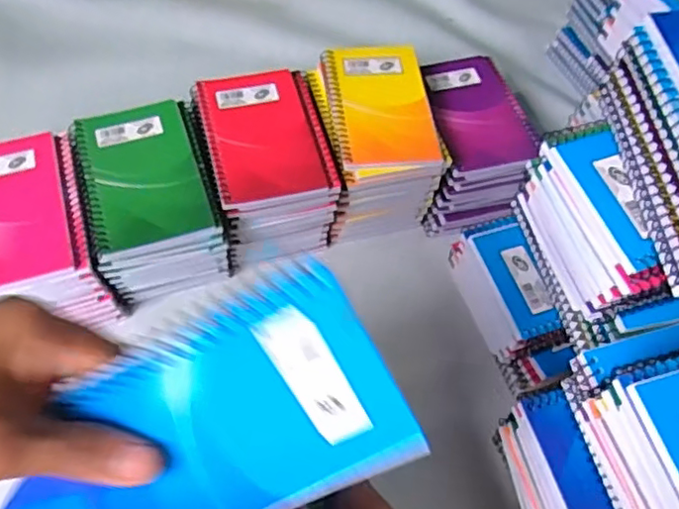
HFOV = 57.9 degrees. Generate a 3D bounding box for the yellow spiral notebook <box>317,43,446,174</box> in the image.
[{"bbox_3d":[0.034,-0.127,0.517,0.083,0.008,0.128,-7,62,-8],"label":"yellow spiral notebook"}]

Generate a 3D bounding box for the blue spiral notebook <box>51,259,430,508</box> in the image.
[{"bbox_3d":[-0.043,0.064,0.230,0.126,0.008,0.088,-26,104,7],"label":"blue spiral notebook"}]

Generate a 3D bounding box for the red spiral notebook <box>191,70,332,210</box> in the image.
[{"bbox_3d":[-0.064,-0.097,0.493,0.083,0.008,0.128,-12,63,-10],"label":"red spiral notebook"}]

